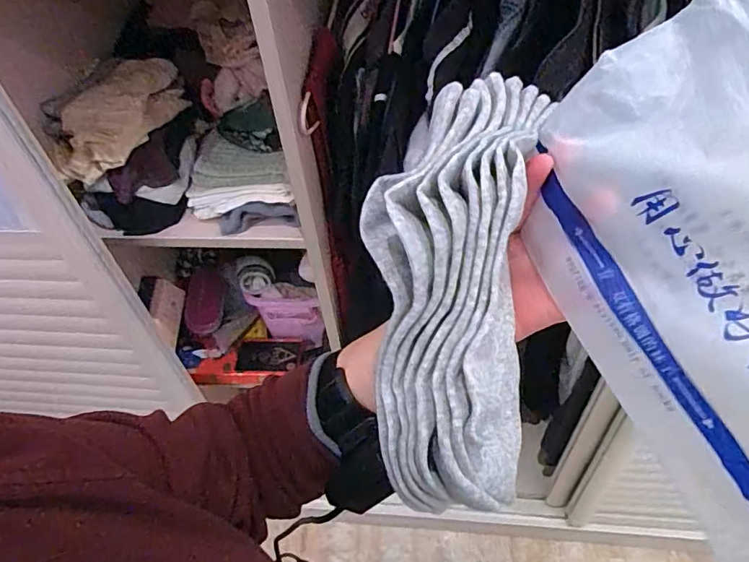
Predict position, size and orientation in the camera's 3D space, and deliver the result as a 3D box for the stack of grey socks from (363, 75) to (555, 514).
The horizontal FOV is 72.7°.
[{"bbox_3d":[0.038,0.002,0.253,0.079,0.062,0.213,4,90,9],"label":"stack of grey socks"}]

